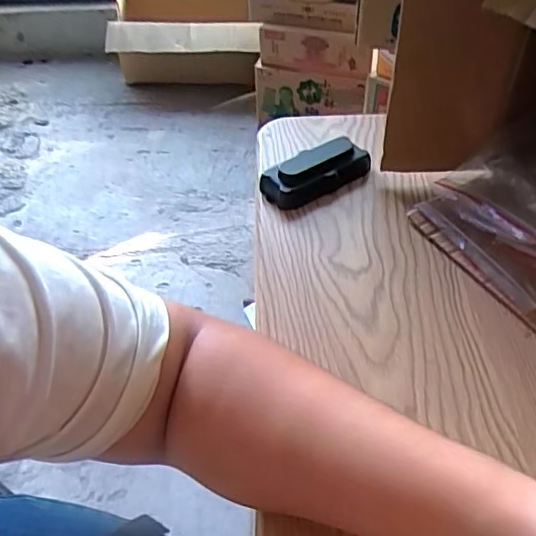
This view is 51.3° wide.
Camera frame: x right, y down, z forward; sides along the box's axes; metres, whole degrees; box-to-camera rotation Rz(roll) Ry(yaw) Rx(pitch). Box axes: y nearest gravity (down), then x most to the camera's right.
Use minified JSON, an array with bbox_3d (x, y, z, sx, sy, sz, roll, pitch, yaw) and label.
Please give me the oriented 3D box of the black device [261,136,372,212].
[{"bbox_3d":[0.049,-0.091,0.535,0.106,0.030,0.043,-21,49,-16],"label":"black device"}]

